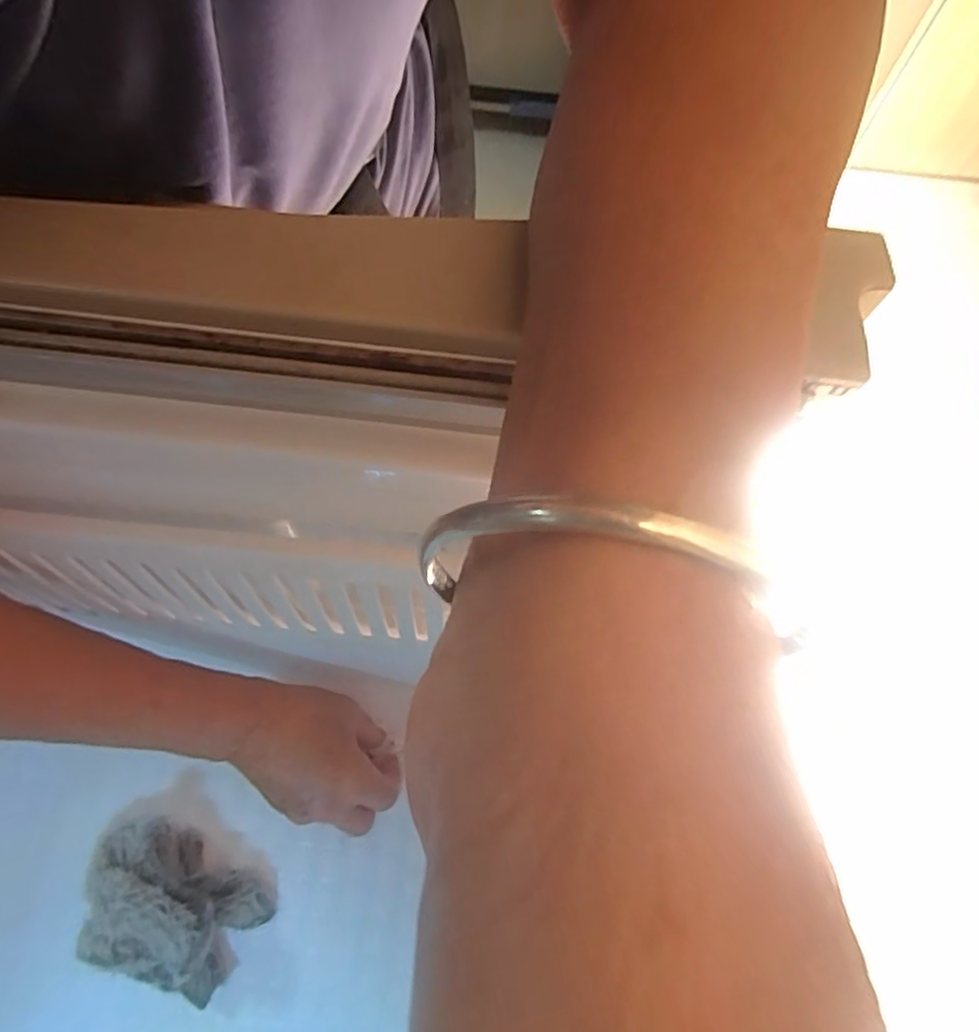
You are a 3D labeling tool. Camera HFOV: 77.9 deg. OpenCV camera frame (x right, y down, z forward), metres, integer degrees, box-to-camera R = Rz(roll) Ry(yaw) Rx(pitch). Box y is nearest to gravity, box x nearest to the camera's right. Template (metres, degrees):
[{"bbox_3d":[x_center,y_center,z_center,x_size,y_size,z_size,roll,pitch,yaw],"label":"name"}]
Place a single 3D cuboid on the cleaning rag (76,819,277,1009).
[{"bbox_3d":[-0.202,0.246,0.379,0.105,0.061,0.069,29,68,10],"label":"cleaning rag"}]

